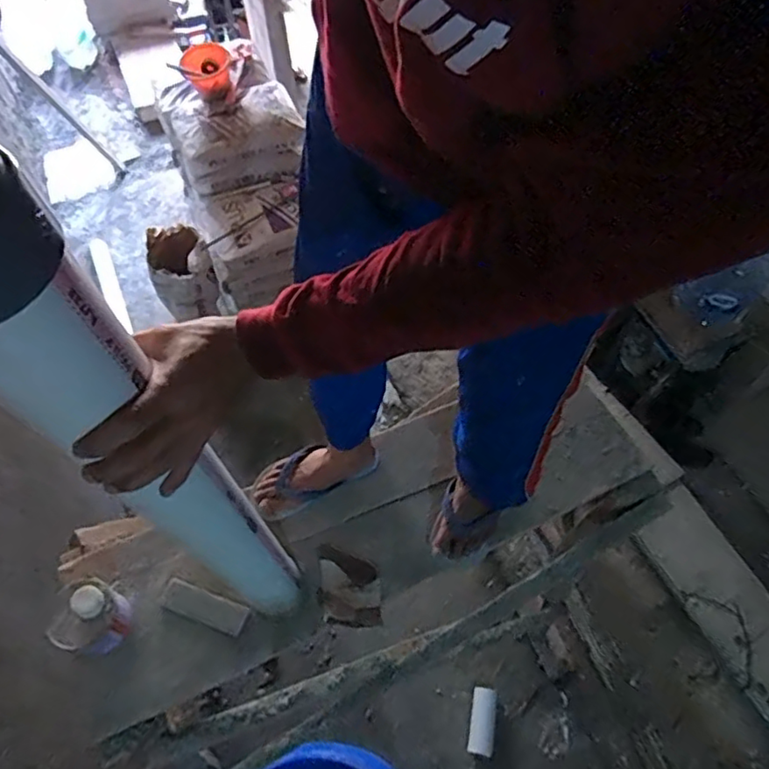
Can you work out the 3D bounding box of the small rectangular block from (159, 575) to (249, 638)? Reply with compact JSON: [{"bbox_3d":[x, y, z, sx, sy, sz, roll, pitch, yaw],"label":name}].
[{"bbox_3d":[-0.305,0.376,1.012,0.146,0.017,0.050,17,61,11],"label":"small rectangular block"}]

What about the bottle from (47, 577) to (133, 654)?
[{"bbox_3d":[-0.461,0.375,0.950,0.092,0.136,0.102,16,61,10],"label":"bottle"}]

